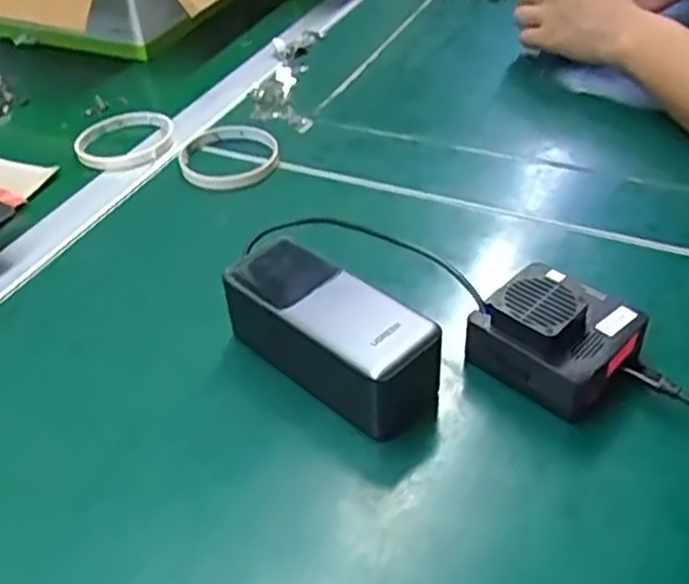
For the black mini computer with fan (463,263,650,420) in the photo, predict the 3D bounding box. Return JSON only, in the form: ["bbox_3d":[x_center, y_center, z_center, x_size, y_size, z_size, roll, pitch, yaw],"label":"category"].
[{"bbox_3d":[0.121,0.023,0.432,0.073,0.050,0.083,-33,48,-30],"label":"black mini computer with fan"}]

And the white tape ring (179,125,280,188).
[{"bbox_3d":[-0.094,-0.116,0.625,0.077,0.011,0.080,19,45,25],"label":"white tape ring"}]

